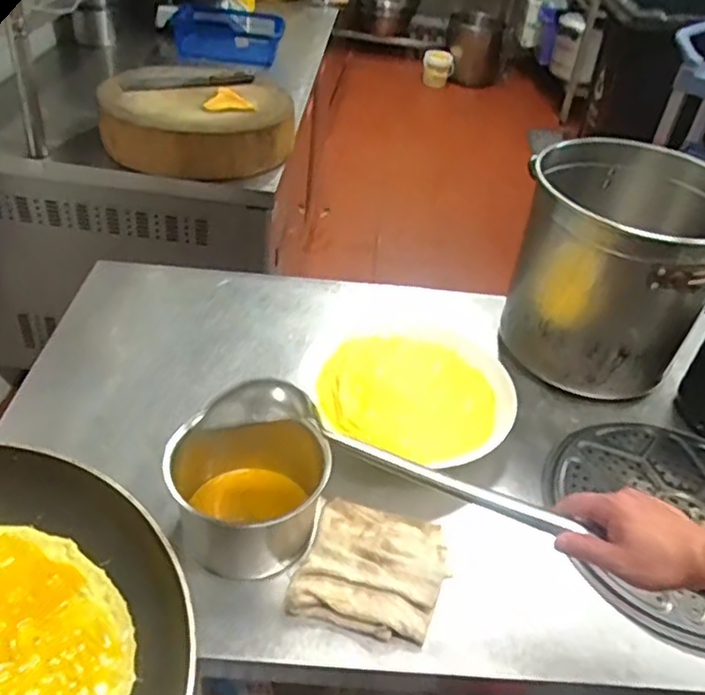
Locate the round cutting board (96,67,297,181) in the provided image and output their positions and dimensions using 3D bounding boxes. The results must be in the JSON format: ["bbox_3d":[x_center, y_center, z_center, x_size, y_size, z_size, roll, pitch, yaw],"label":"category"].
[{"bbox_3d":[-0.371,-0.551,1.585,0.444,0.113,0.426,-4,40,-14],"label":"round cutting board"}]

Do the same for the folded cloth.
[{"bbox_3d":[0.024,0.245,0.739,0.155,0.026,0.150,12,39,8],"label":"folded cloth"}]

